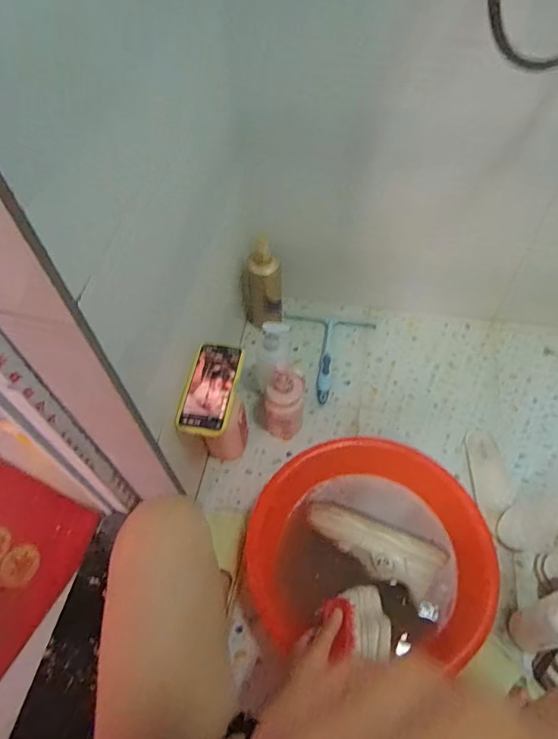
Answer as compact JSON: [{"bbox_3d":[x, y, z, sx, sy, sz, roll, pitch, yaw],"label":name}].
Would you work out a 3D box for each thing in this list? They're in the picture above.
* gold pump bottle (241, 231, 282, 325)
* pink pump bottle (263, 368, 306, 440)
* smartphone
[{"bbox_3d":[-0.035,-0.179,1.025,0.080,0.235,0.076,2,55,4],"label":"gold pump bottle"},{"bbox_3d":[0.009,0.070,0.896,0.075,0.162,0.066,4,55,6],"label":"pink pump bottle"},{"bbox_3d":[-0.110,0.030,0.754,0.081,0.020,0.162,7,56,8],"label":"smartphone"}]

